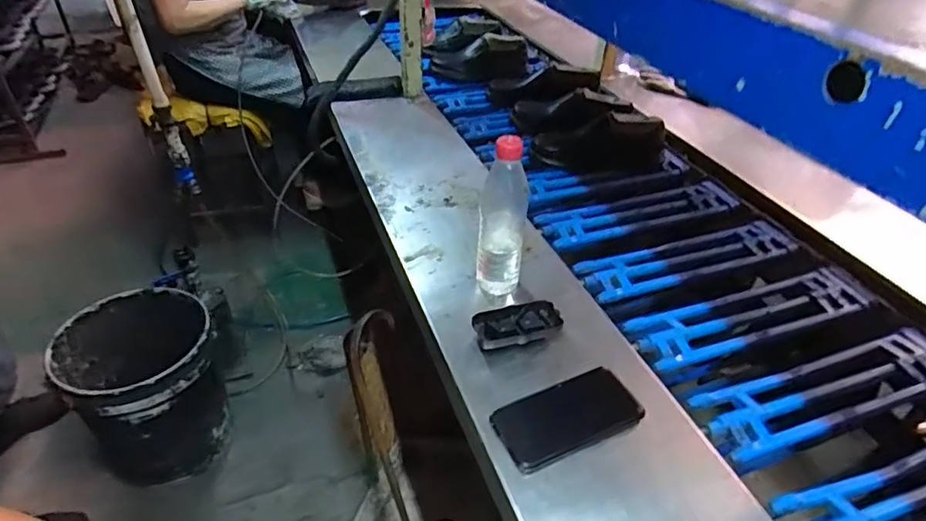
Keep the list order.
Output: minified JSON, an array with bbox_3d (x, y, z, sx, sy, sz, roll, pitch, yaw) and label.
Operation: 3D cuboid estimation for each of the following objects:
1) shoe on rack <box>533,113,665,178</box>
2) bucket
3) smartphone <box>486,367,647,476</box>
[{"bbox_3d":[0.278,-0.239,1.124,0.269,0.105,0.085,3,38,1],"label":"shoe on rack"},{"bbox_3d":[-0.722,0.267,1.262,0.307,0.294,0.311,-15,41,-19],"label":"bucket"},{"bbox_3d":[0.116,0.173,0.612,0.165,0.010,0.078,-17,41,-21],"label":"smartphone"}]

